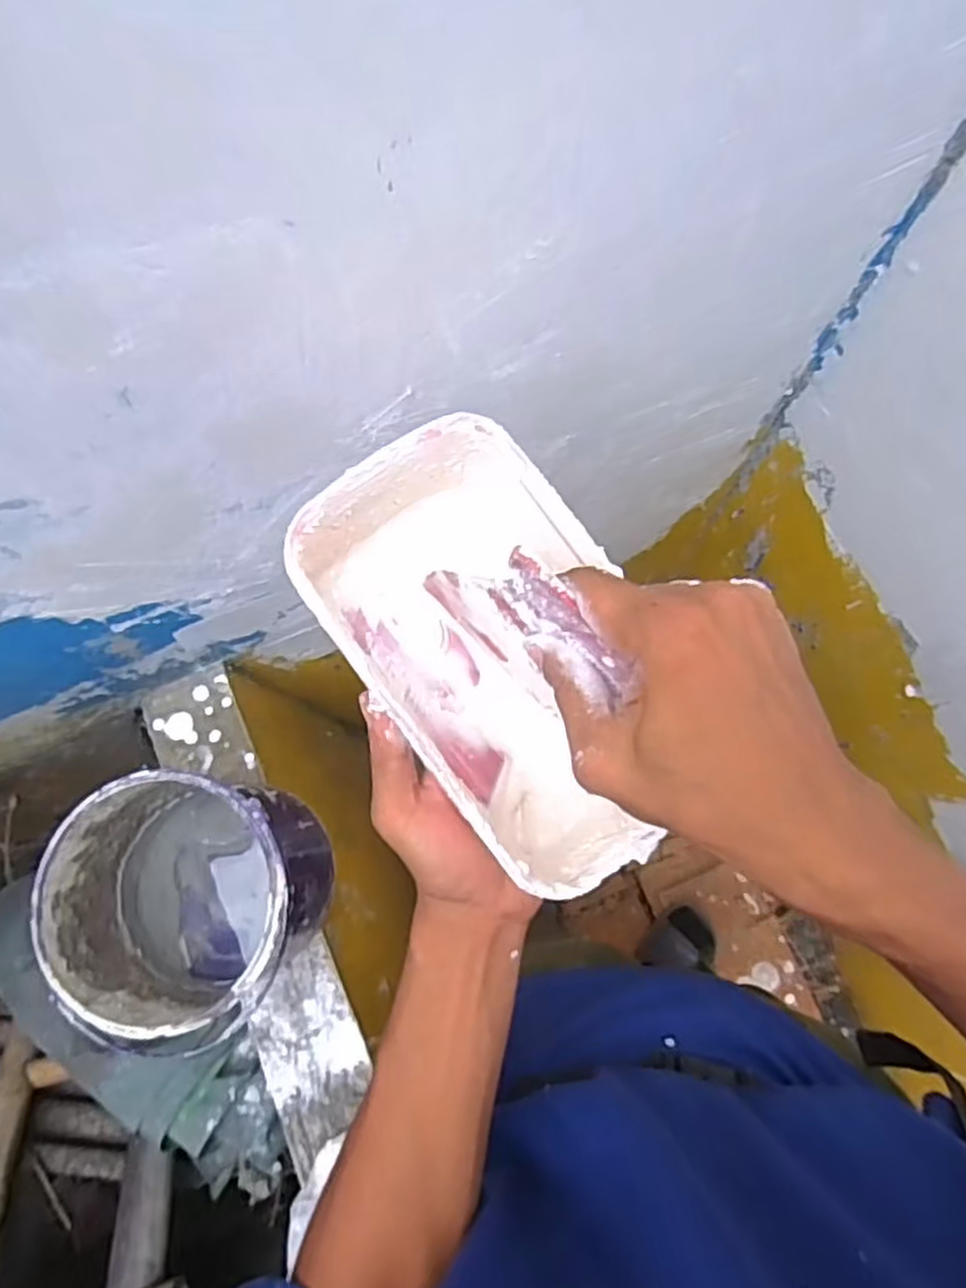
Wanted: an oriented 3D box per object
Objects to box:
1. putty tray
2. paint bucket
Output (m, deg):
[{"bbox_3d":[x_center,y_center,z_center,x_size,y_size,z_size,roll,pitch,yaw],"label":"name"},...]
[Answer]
[{"bbox_3d":[0.012,0.006,0.336,0.108,0.089,0.188,-38,79,-7],"label":"putty tray"},{"bbox_3d":[-0.239,0.209,0.645,0.184,0.172,0.185,0,77,1],"label":"paint bucket"}]

